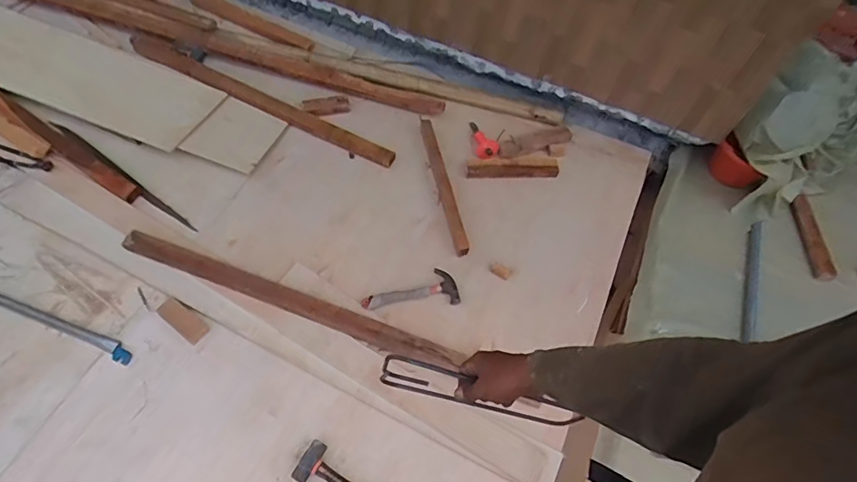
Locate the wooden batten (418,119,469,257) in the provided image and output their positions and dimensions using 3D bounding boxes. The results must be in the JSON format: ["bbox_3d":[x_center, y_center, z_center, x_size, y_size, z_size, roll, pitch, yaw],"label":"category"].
[{"bbox_3d":[0.051,-0.195,1.741,0.047,0.023,0.539,-11,64,-10],"label":"wooden batten"}]

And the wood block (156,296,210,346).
[{"bbox_3d":[-0.708,0.230,1.472,0.169,0.010,0.062,35,66,14],"label":"wood block"}]

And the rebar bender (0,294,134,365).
[{"bbox_3d":[-1.233,0.167,1.468,0.885,0.026,0.046,21,63,7],"label":"rebar bender"}]

